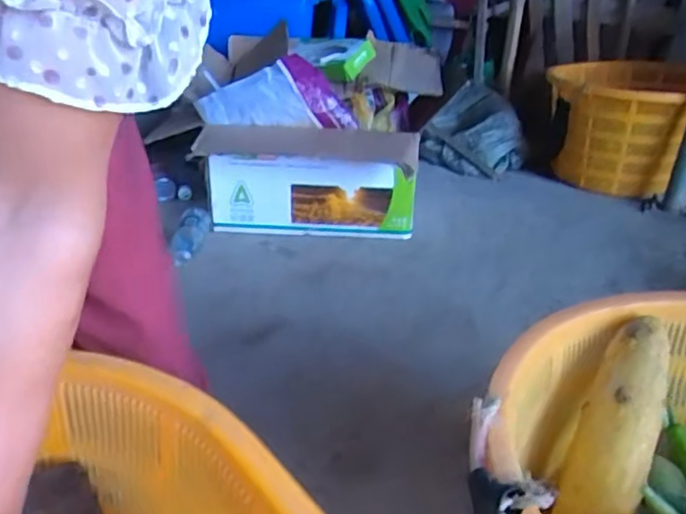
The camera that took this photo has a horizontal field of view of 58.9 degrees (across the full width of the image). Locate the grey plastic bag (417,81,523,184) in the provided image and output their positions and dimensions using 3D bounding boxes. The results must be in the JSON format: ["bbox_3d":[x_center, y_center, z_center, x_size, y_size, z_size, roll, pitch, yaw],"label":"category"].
[{"bbox_3d":[0.370,-0.350,1.755,0.265,0.246,0.151,16,30,22],"label":"grey plastic bag"}]

